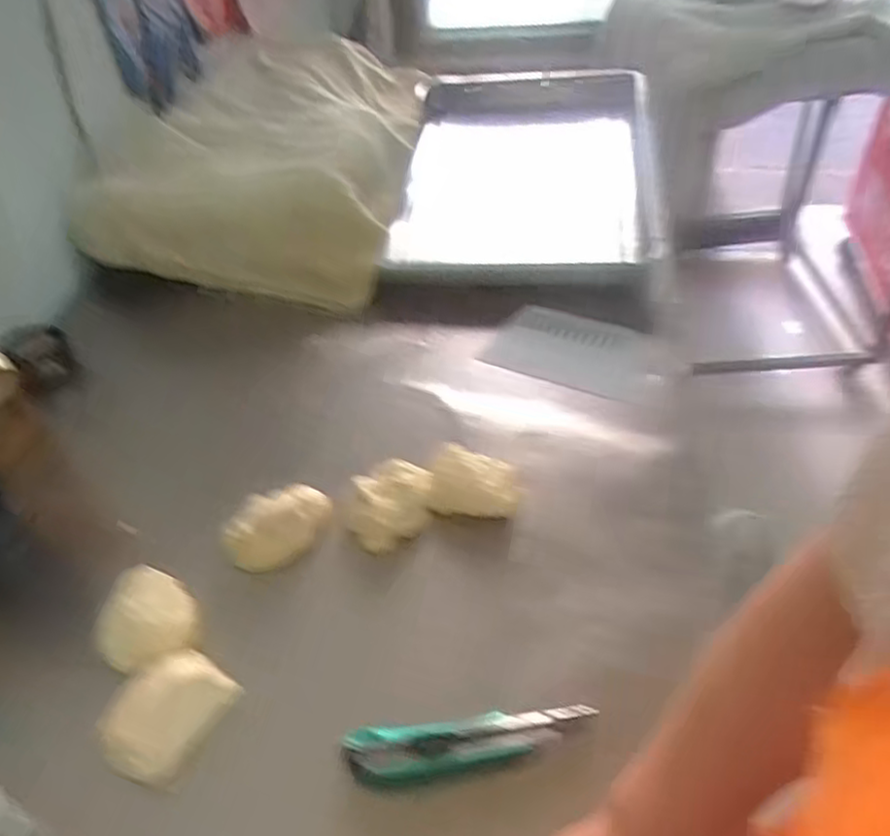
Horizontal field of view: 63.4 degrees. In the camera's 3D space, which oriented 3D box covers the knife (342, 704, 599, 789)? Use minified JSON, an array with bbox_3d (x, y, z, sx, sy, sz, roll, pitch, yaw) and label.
[{"bbox_3d":[0.018,0.233,0.513,0.174,0.013,0.042,-7,45,-2],"label":"knife"}]

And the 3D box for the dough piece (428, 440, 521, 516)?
[{"bbox_3d":[0.030,0.062,0.674,0.083,0.037,0.063,4,46,9],"label":"dough piece"}]

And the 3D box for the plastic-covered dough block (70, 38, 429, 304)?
[{"bbox_3d":[-0.238,-0.352,1.001,0.380,0.172,0.461,2,45,7],"label":"plastic-covered dough block"}]

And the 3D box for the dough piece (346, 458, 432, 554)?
[{"bbox_3d":[-0.050,0.080,0.664,0.074,0.036,0.078,-2,45,2],"label":"dough piece"}]

